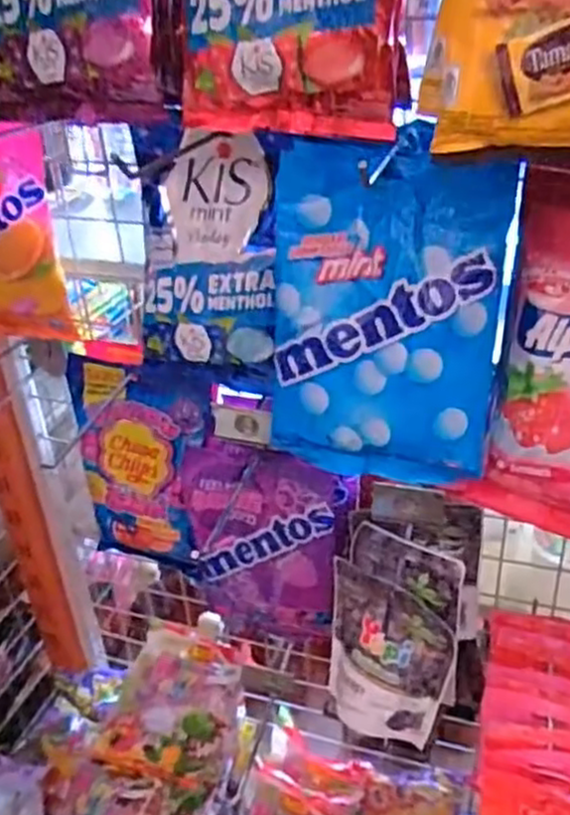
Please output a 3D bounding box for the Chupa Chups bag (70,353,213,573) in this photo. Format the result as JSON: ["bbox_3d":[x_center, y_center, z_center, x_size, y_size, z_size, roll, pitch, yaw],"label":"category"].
[{"bbox_3d":[-0.129,0.054,0.677,0.138,0.204,0.038,13,35,25],"label":"Chupa Chups bag"}]

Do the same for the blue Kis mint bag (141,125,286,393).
[{"bbox_3d":[-0.050,-0.103,0.522,0.101,0.170,0.016,11,13,18],"label":"blue Kis mint bag"}]

